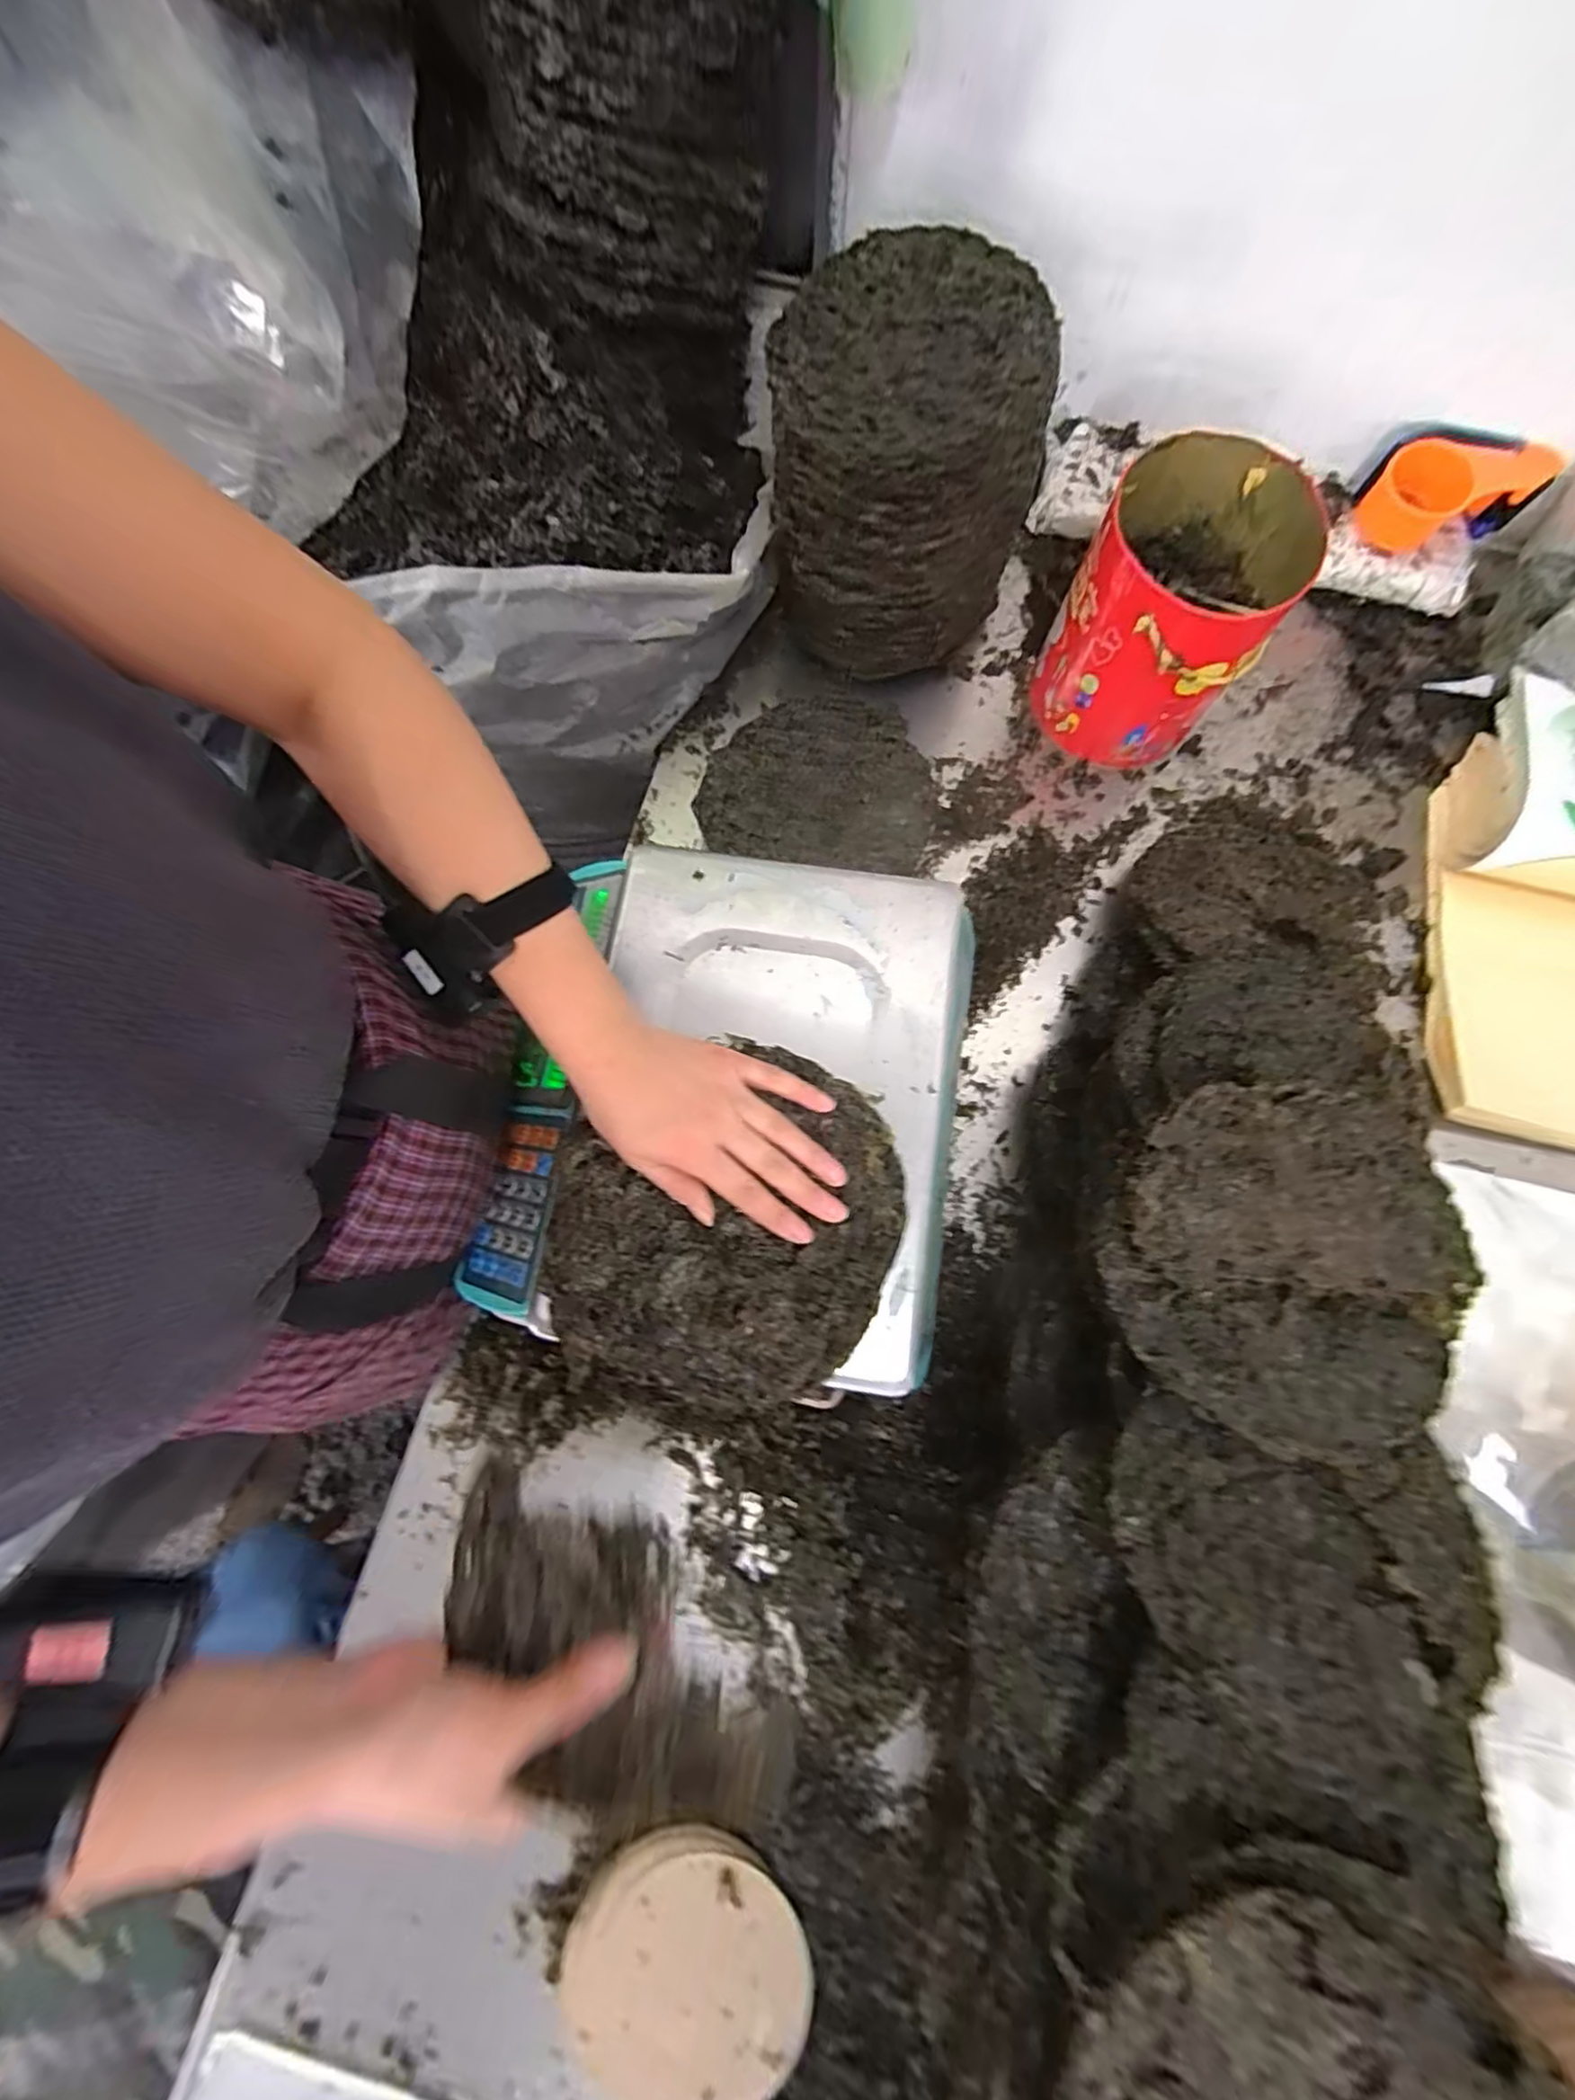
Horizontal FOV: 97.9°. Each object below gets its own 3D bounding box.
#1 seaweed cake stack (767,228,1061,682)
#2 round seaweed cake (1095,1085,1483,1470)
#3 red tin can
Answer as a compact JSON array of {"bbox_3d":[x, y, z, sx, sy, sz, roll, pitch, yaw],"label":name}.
[{"bbox_3d":[0.096,-0.478,0.599,0.206,0.241,0.196,7,77,3],"label":"seaweed cake stack"},{"bbox_3d":[0.295,0.120,0.400,0.192,0.020,0.204,0,76,0],"label":"round seaweed cake"},{"bbox_3d":[0.327,-0.378,0.605,0.153,0.180,0.173,32,80,8],"label":"red tin can"}]

